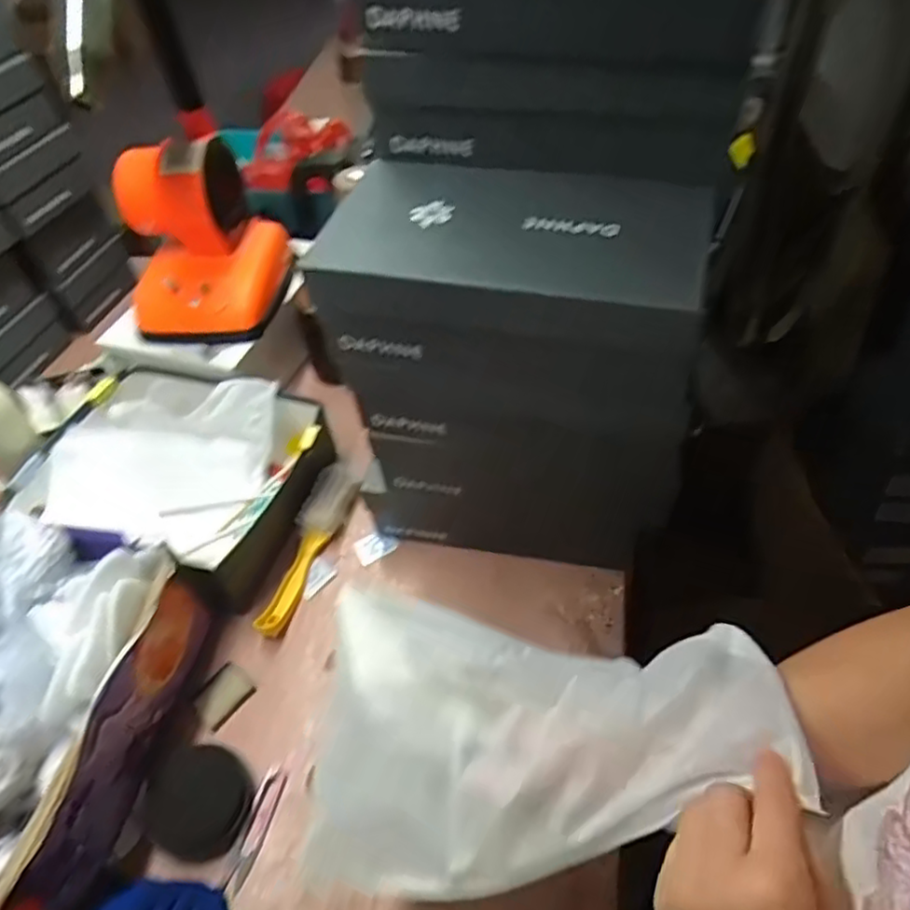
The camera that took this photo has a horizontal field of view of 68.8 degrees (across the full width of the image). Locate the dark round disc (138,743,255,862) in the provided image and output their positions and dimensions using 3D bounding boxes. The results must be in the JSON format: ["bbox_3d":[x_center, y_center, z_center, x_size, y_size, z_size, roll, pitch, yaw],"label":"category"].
[{"bbox_3d":[-0.232,0.314,0.604,0.089,0.014,0.089,8,54,-11],"label":"dark round disc"}]

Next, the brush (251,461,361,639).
[{"bbox_3d":[-0.174,0.104,0.777,0.053,0.034,0.222,14,52,16],"label":"brush"}]

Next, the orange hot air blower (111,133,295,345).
[{"bbox_3d":[-0.337,-0.278,0.874,0.178,0.211,0.190,1,50,6],"label":"orange hot air blower"}]

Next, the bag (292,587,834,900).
[{"bbox_3d":[0.050,0.191,0.434,0.311,0.082,0.187,-2,49,23],"label":"bag"}]

